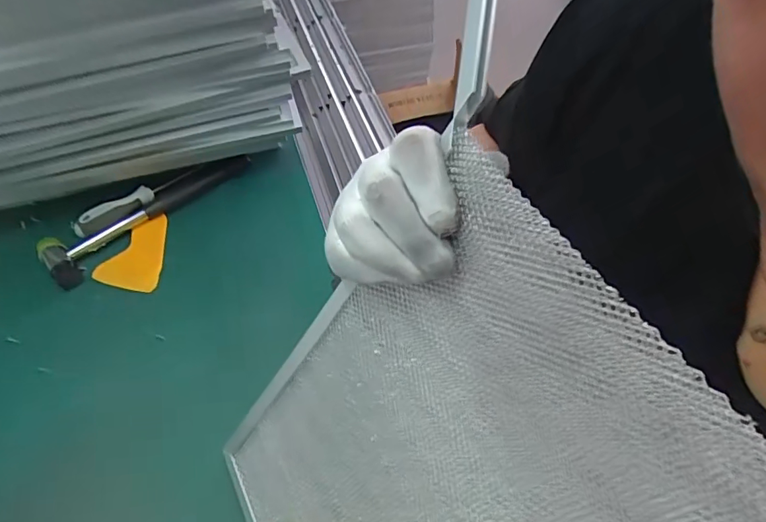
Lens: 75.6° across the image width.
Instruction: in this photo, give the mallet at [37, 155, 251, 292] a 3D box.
[{"bbox_3d":[-0.269,-0.064,0.565,0.060,0.034,0.241,39,65,23],"label":"mallet"}]

